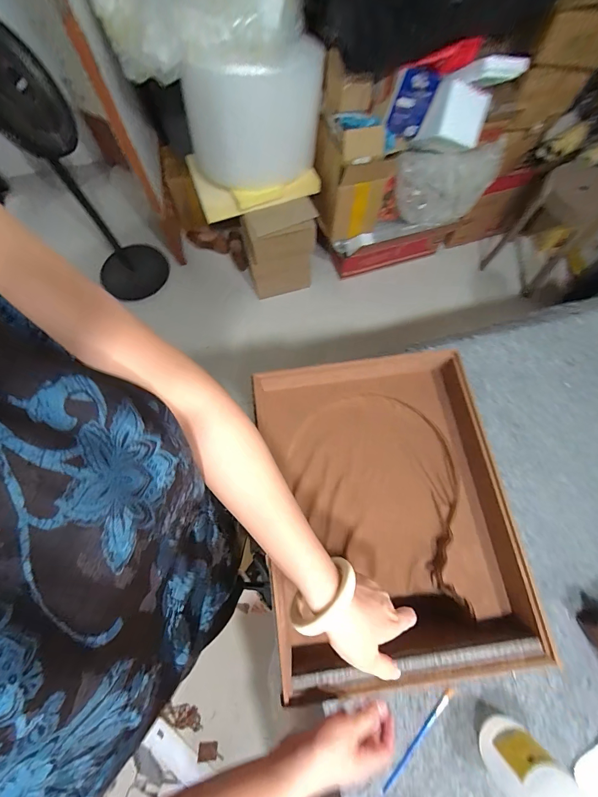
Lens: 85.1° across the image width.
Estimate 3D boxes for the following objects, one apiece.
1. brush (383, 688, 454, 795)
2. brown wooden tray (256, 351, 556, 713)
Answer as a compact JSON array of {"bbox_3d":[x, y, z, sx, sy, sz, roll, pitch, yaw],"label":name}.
[{"bbox_3d":[0.185,0.525,0.502,0.014,0.010,0.170,42,76,15],"label":"brush"},{"bbox_3d":[0.132,0.161,0.516,0.346,0.125,0.430,-7,69,-2],"label":"brown wooden tray"}]

